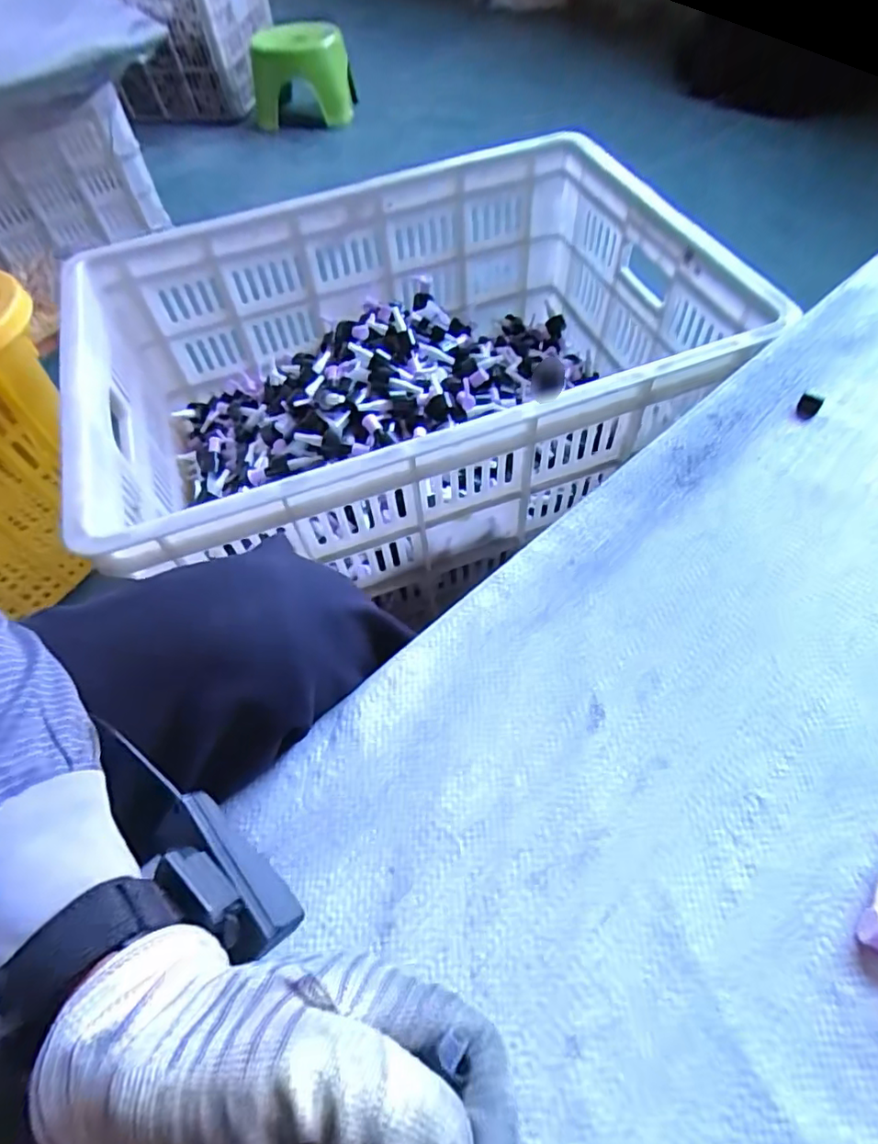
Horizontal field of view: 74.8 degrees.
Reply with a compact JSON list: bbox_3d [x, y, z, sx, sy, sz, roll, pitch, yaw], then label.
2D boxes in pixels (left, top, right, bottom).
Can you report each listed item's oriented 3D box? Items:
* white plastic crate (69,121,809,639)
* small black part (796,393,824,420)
[{"bbox_3d":[-0.042,-0.242,0.695,0.665,0.241,0.478,-18,59,-7],"label":"white plastic crate"},{"bbox_3d":[0.285,-0.128,0.442,0.016,0.008,0.022,28,64,20],"label":"small black part"}]

